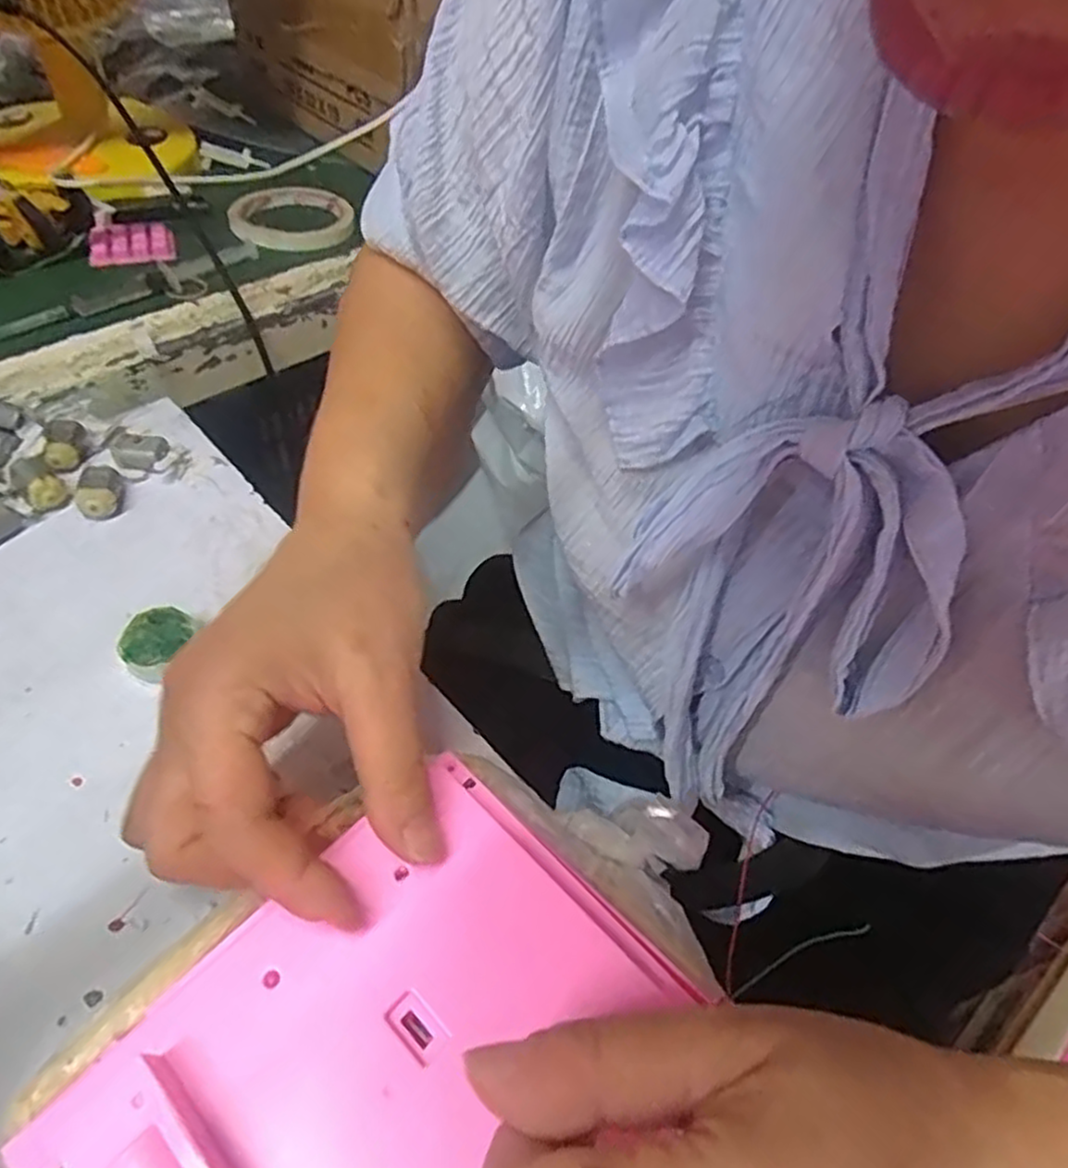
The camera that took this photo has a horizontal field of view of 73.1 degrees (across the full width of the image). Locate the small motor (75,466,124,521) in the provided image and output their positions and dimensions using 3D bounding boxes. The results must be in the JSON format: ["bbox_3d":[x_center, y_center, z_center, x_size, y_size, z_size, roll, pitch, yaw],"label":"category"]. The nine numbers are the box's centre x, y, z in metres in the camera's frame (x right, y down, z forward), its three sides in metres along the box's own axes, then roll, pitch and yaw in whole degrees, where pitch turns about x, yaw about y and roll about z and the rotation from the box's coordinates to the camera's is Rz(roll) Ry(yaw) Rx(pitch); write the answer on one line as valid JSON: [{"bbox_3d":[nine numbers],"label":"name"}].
[{"bbox_3d":[-0.232,-0.048,0.385,0.023,0.018,0.024,-24,57,-24],"label":"small motor"}]

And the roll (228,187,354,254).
[{"bbox_3d":[-0.201,-0.303,0.600,0.098,0.012,0.099,3,50,-4],"label":"roll"}]

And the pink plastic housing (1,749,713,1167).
[{"bbox_3d":[-0.039,0.131,0.189,0.119,0.020,0.158,37,56,22],"label":"pink plastic housing"}]

